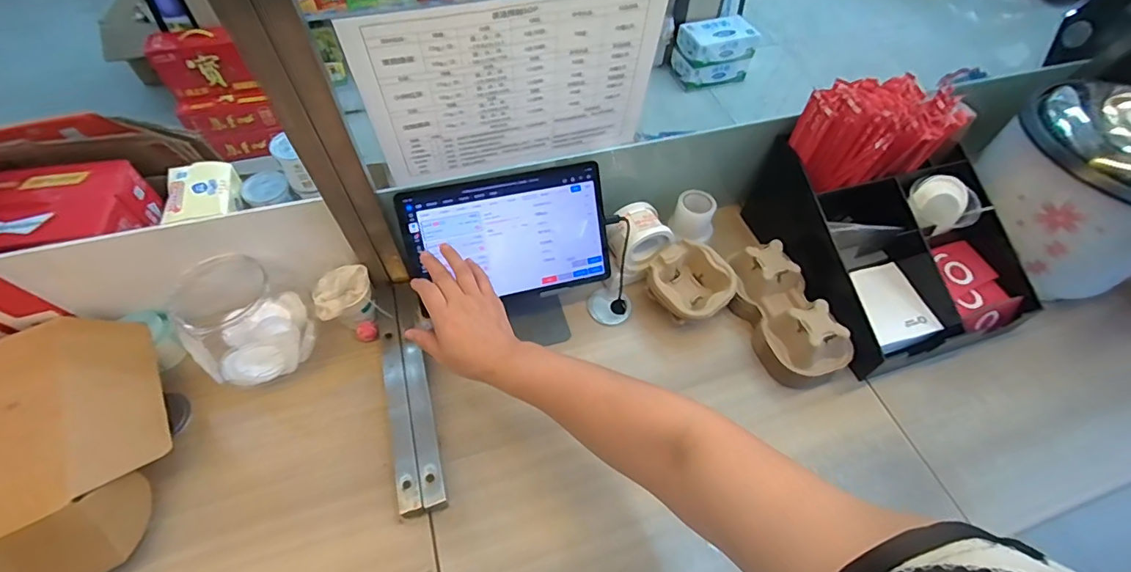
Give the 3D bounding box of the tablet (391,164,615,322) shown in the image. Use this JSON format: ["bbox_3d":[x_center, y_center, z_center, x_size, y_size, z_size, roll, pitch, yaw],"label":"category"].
[{"bbox_3d":[-0.070,-0.061,0.624,0.256,0.157,0.012,-12,16,-11],"label":"tablet"}]

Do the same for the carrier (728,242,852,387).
[{"bbox_3d":[0.304,0.038,0.687,0.101,0.079,0.196,-18,58,-16],"label":"carrier"}]

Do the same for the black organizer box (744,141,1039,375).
[{"bbox_3d":[0.489,-0.069,0.726,0.308,0.136,0.330,-13,57,-13],"label":"black organizer box"}]

